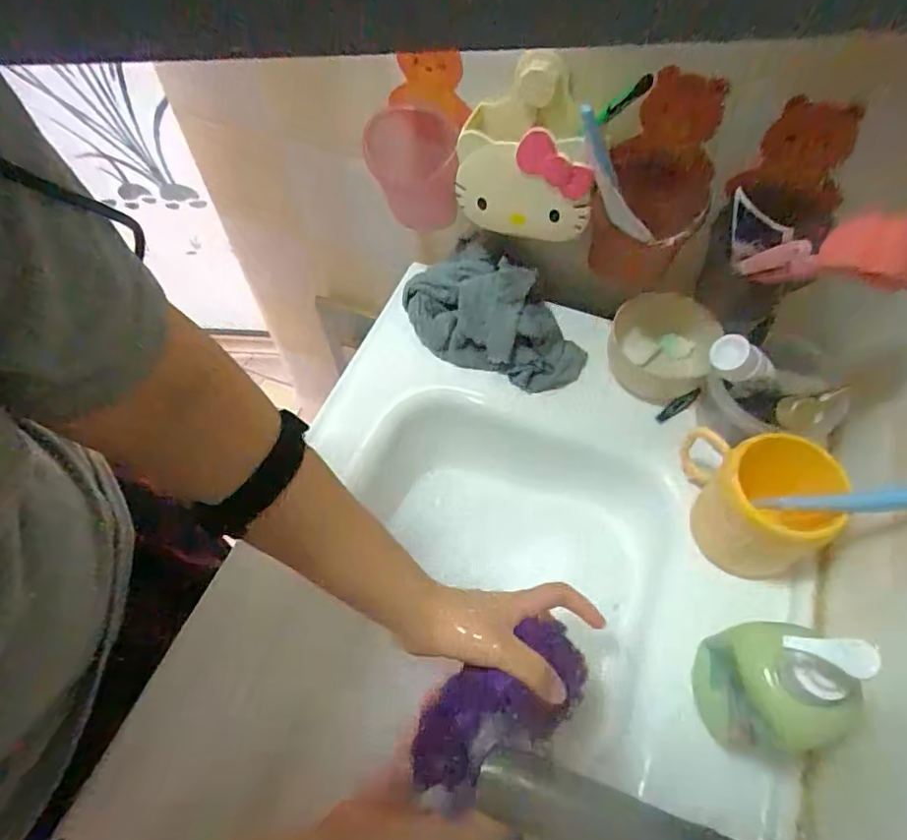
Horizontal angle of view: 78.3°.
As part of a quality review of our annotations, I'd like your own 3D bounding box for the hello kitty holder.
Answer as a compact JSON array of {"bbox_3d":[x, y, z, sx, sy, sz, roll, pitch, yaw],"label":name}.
[{"bbox_3d":[0.068,-0.238,0.493,0.121,0.143,0.058,17,61,10],"label":"hello kitty holder"}]

